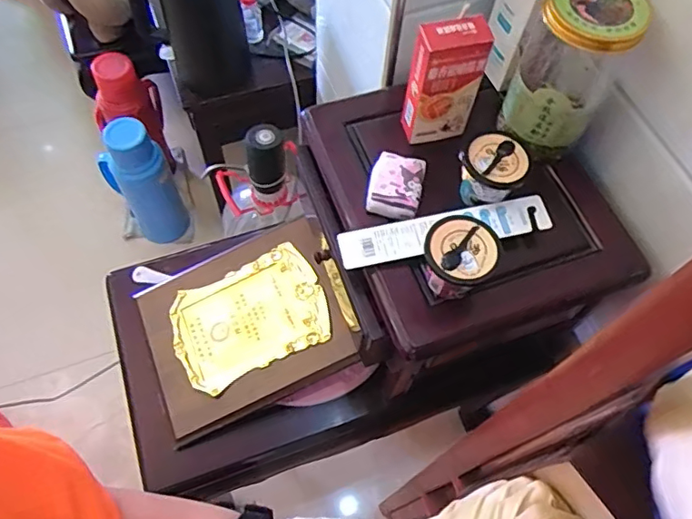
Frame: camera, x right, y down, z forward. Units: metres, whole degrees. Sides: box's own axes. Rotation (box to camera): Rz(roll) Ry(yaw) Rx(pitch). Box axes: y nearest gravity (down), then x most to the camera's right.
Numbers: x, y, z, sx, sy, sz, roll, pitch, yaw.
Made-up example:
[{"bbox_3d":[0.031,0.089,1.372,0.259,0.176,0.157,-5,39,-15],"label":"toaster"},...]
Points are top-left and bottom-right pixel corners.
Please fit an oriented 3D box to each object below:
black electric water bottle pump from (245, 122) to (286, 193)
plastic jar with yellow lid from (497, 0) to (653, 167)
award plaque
[{"bbox_3d":[-0.153,-0.190,1.065,0.069,0.131,0.071,1,63,-1],"label":"black electric water bottle pump"},{"bbox_3d":[0.237,-0.202,0.592,0.097,0.164,0.089,-40,70,-19],"label":"plastic jar with yellow lid"},{"bbox_3d":[-0.142,0.089,0.768,0.269,0.020,0.227,-25,67,1],"label":"award plaque"}]

